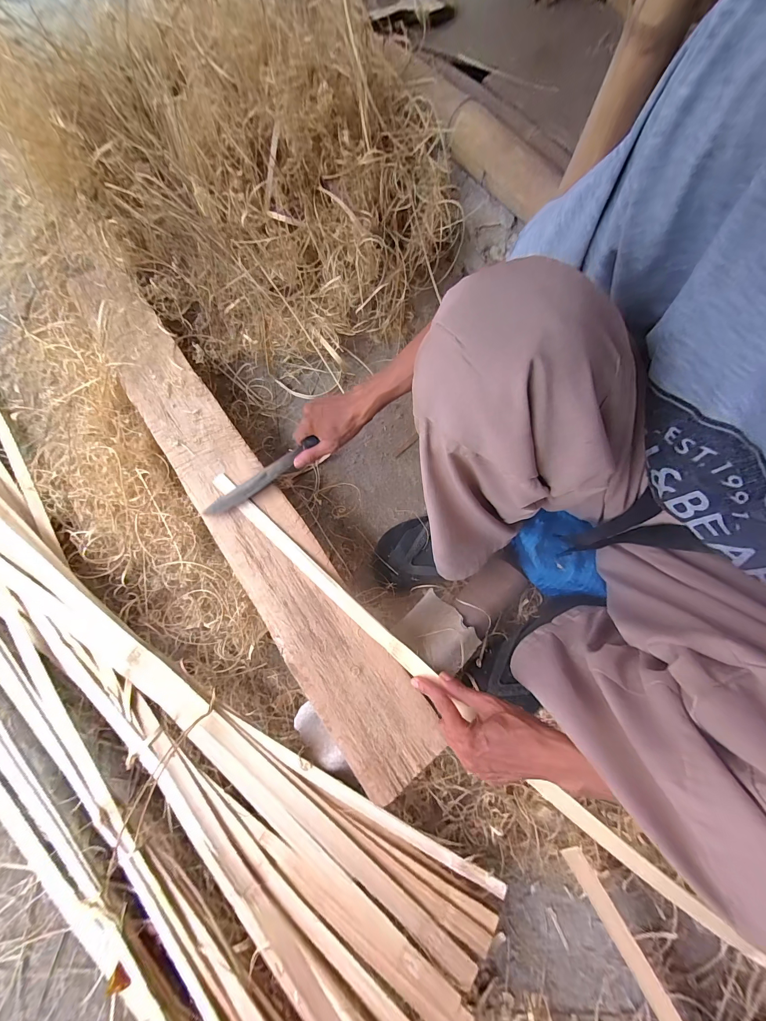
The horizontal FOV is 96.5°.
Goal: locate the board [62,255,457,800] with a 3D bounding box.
[{"bbox_3d":[-0.272,-0.071,0.560,0.121,0.027,1.036,-36,74,-9],"label":"board"}]

